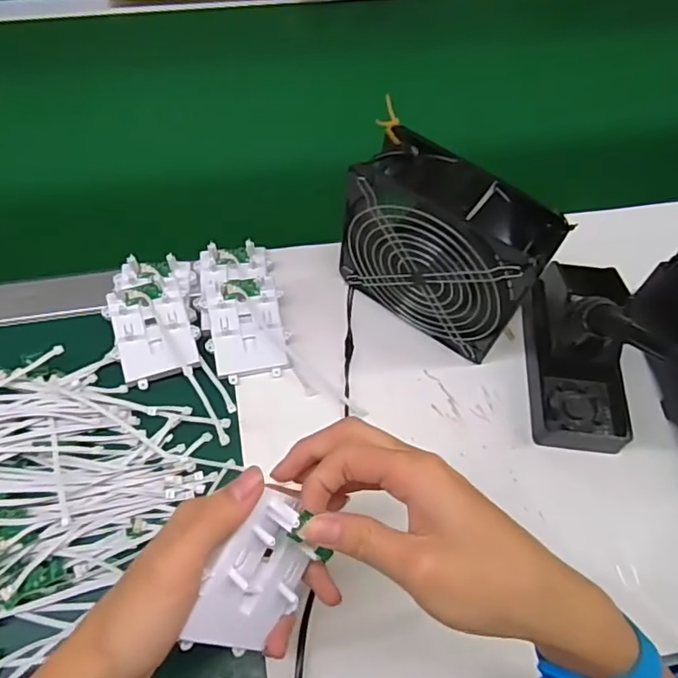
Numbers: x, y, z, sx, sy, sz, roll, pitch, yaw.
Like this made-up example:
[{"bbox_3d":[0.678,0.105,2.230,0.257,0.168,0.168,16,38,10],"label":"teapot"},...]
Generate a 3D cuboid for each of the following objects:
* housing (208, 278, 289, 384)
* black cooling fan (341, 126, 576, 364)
[{"bbox_3d":[-0.079,-0.009,0.485,0.062,0.018,0.085,-8,80,-10],"label":"housing"},{"bbox_3d":[0.079,-0.068,0.456,0.153,0.148,0.066,32,64,13],"label":"black cooling fan"}]

